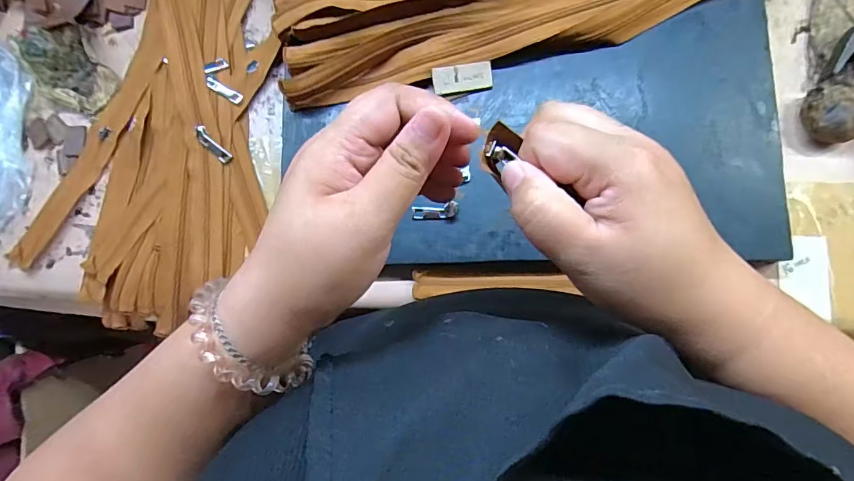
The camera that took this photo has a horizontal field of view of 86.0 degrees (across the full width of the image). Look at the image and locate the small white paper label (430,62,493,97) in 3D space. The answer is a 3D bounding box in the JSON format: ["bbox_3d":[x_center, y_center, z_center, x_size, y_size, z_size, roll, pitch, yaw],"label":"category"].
[{"bbox_3d":[0.030,-0.136,0.386,0.049,0.004,0.023,-7,108,1],"label":"small white paper label"}]

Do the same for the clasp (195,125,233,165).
[{"bbox_3d":[-0.199,-0.087,0.425,0.012,0.004,0.041,-42,101,4],"label":"clasp"}]

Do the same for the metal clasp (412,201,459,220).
[{"bbox_3d":[0.007,-0.024,0.378,0.038,0.005,0.013,-6,82,5],"label":"metal clasp"}]

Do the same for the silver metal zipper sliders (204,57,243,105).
[{"bbox_3d":[-0.194,-0.148,0.435,0.024,0.010,0.048,-25,84,-19],"label":"silver metal zipper sliders"}]

